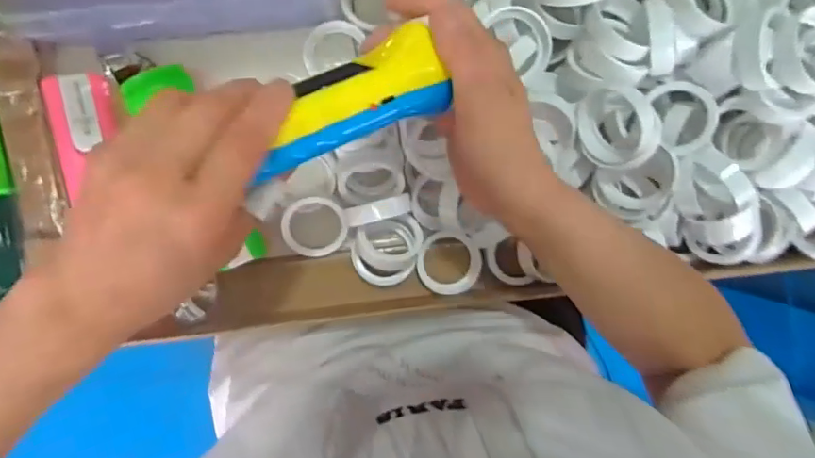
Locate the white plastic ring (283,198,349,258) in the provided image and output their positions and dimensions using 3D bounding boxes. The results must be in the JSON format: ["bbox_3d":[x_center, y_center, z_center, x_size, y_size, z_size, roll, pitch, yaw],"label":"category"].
[{"bbox_3d":[-0.075,-0.001,0.433,0.051,0.005,0.049,-1,107,-4],"label":"white plastic ring"}]

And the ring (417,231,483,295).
[{"bbox_3d":[0.035,0.029,0.458,0.054,0.012,0.052,0,95,-4],"label":"ring"}]

